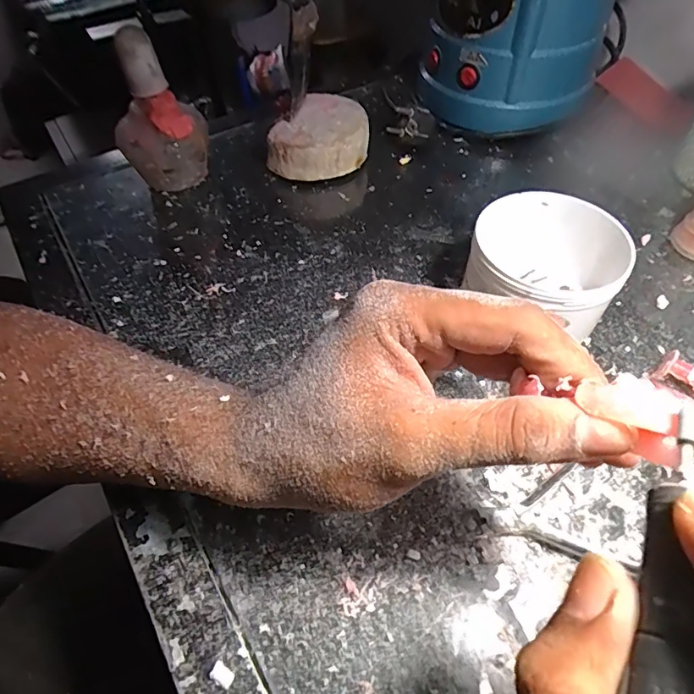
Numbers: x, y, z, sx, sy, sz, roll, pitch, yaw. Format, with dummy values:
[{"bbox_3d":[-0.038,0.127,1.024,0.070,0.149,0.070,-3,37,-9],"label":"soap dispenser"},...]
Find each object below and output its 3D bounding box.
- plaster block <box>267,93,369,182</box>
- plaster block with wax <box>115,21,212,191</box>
[{"bbox_3d":[-0.019,-0.187,0.438,0.070,0.043,0.088,27,58,20],"label":"plaster block"},{"bbox_3d":[-0.156,-0.186,0.393,0.068,0.112,0.062,-23,55,-15],"label":"plaster block with wax"}]

